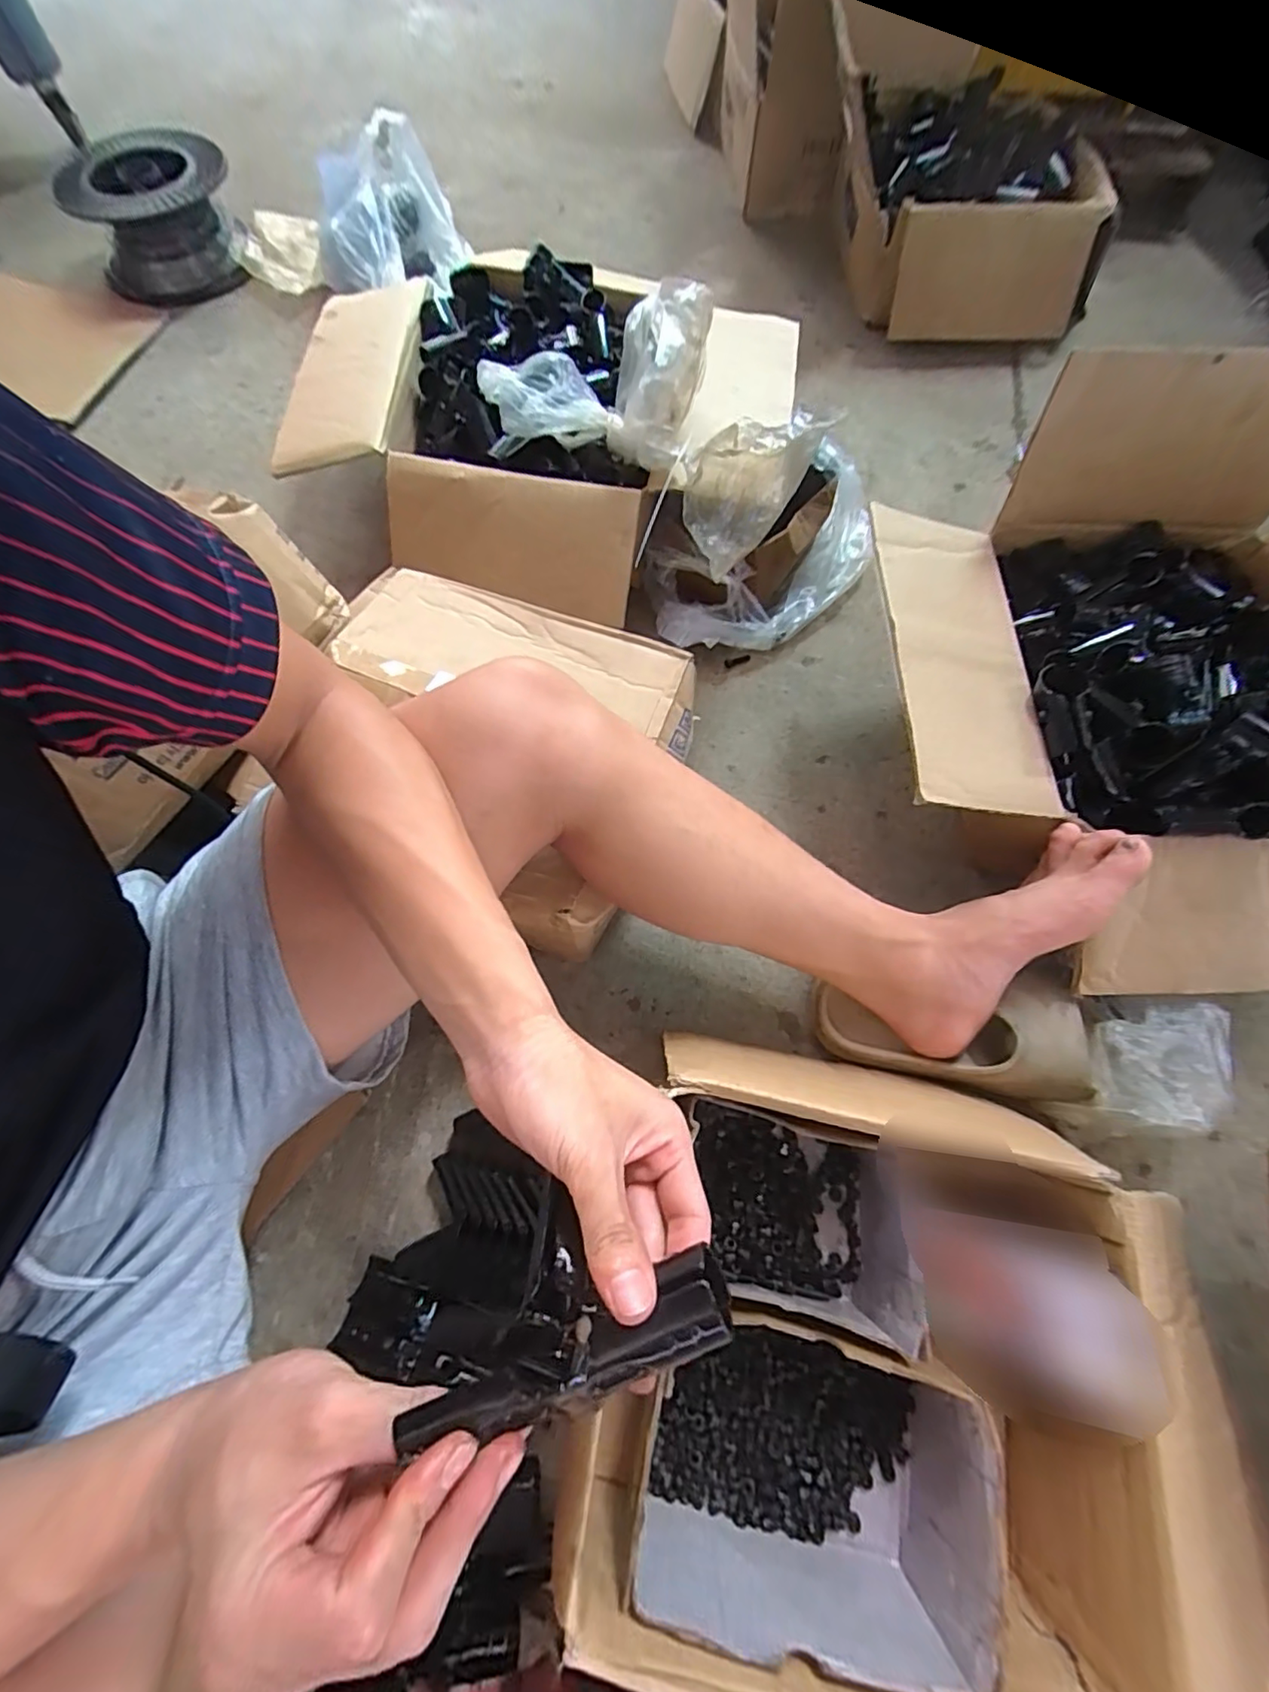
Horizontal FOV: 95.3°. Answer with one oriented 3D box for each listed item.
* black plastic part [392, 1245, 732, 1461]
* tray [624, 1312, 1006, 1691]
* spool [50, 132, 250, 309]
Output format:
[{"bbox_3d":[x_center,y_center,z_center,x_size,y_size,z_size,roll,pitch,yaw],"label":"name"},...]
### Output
[{"bbox_3d":[-0.024,0.196,0.218,0.131,0.013,0.030,-24,72,-2],"label":"black plastic part"},{"bbox_3d":[0.112,0.399,0.386,0.210,0.096,0.145,10,70,3],"label":"tray"},{"bbox_3d":[-0.748,-0.996,0.926,0.199,0.122,0.214,0,70,0],"label":"spool"}]

